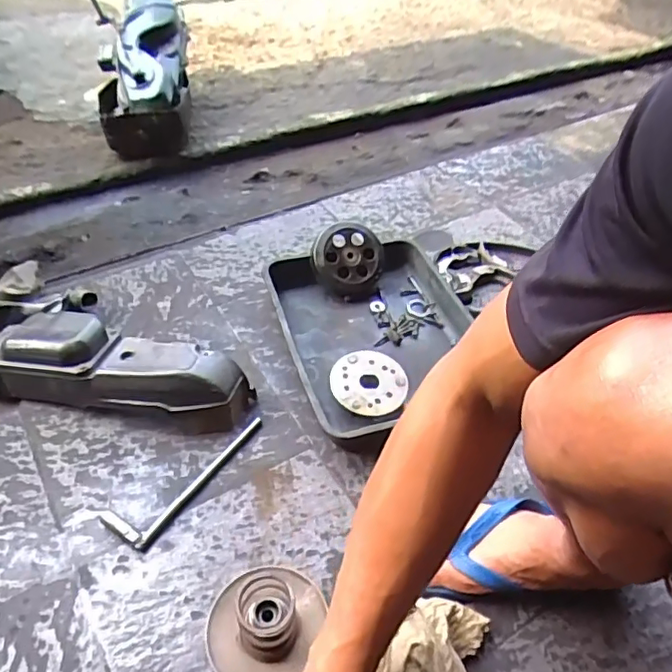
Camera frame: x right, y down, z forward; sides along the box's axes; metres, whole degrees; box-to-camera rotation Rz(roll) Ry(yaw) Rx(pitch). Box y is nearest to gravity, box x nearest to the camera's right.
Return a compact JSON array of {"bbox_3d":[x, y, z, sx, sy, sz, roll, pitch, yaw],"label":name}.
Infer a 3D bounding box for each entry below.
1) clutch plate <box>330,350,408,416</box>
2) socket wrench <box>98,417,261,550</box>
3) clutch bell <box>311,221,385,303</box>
[{"bbox_3d":[0.049,0.064,0.784,0.101,0.020,0.098,1,52,-2],"label":"clutch plate"},{"bbox_3d":[-0.181,0.158,0.688,0.066,0.011,0.209,28,52,21],"label":"socket wrench"},{"bbox_3d":[0.021,-0.119,0.920,0.119,0.045,0.122,7,82,-12],"label":"clutch bell"}]

